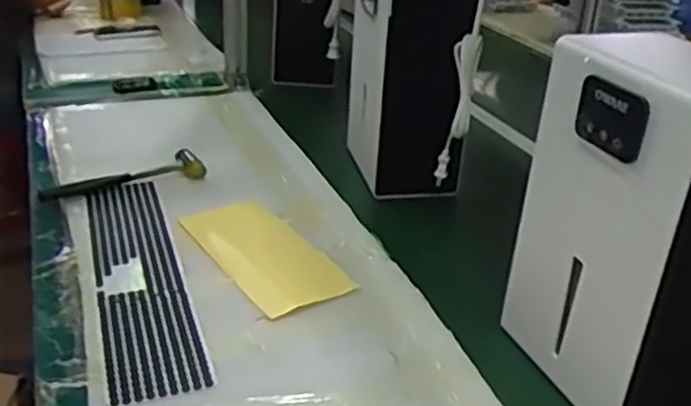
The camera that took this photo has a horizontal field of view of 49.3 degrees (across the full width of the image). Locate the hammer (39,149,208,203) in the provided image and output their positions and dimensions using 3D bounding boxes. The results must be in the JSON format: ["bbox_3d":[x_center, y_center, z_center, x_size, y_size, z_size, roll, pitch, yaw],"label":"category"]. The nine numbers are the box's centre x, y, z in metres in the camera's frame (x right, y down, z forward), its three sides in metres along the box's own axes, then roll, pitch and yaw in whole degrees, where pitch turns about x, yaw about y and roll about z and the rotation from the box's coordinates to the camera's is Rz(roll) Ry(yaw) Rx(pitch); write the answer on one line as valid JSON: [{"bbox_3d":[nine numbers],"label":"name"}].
[{"bbox_3d":[-0.342,-0.042,1.160,0.244,0.032,0.057,-12,30,-27],"label":"hammer"}]

